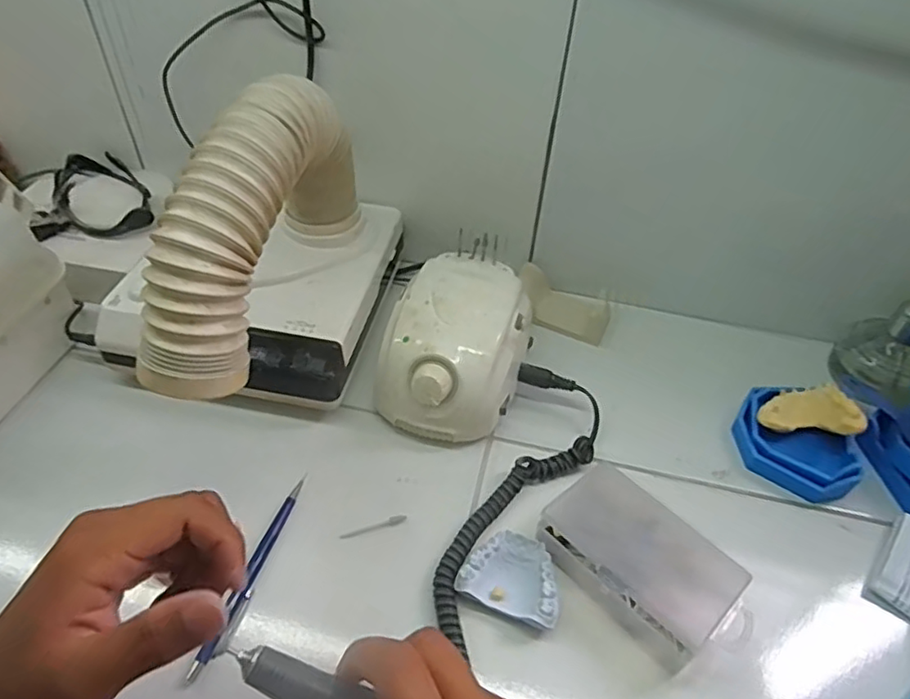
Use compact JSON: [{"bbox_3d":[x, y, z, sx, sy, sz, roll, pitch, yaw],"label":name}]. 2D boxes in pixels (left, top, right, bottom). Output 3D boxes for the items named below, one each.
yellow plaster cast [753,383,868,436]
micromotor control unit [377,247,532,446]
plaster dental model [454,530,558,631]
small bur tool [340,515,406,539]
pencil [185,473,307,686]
[{"bbox_3d":[0.270,0.042,0.466,0.062,0.028,0.047,19,47,14],"label":"yellow plaster cast"},{"bbox_3d":[0.001,-0.002,0.488,0.101,0.089,0.136,16,47,11],"label":"micromotor control unit"},{"bbox_3d":[0.039,0.143,0.392,0.063,0.014,0.049,21,48,16],"label":"plaster dental model"},{"bbox_3d":[-0.056,0.122,0.424,0.046,0.004,0.006,-10,47,-13],"label":"small bur tool"},{"bbox_3d":[-0.129,0.141,0.397,0.011,0.006,0.142,14,46,9],"label":"pencil"}]

